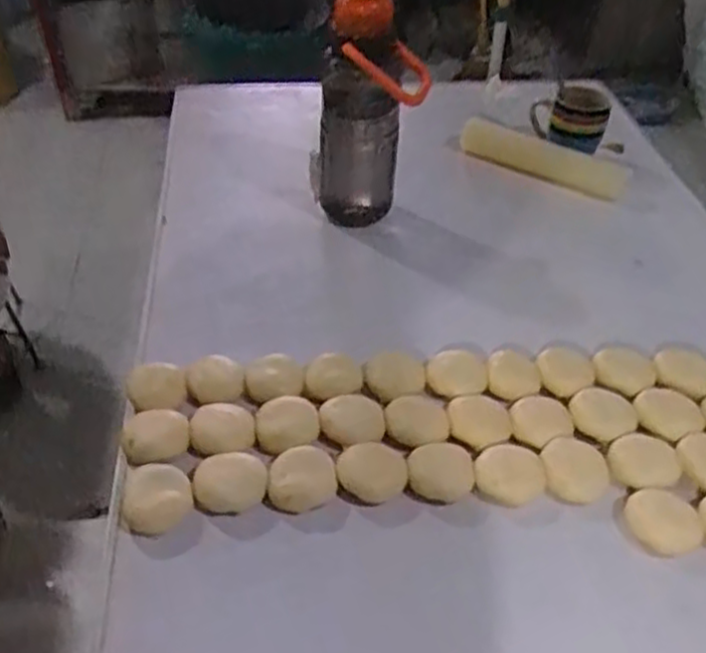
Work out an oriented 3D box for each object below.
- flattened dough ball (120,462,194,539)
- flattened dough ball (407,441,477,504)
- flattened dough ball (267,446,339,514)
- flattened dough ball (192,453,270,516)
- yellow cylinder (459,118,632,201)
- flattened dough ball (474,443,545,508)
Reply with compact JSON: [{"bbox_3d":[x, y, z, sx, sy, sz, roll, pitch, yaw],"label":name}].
[{"bbox_3d":[-0.171,0.152,0.661,0.058,0.026,0.059,4,41,-3],"label":"flattened dough ball"},{"bbox_3d":[0.082,0.139,0.705,0.060,0.020,0.058,4,41,-3],"label":"flattened dough ball"},{"bbox_3d":[-0.046,0.140,0.683,0.060,0.033,0.053,-3,43,-5],"label":"flattened dough ball"},{"bbox_3d":[-0.112,0.142,0.685,0.065,0.031,0.048,-3,43,-4],"label":"flattened dough ball"},{"bbox_3d":[0.302,-0.264,1.185,0.268,0.054,0.050,17,45,16],"label":"yellow cylinder"},{"bbox_3d":[0.148,0.141,0.713,0.063,0.014,0.066,4,41,-3],"label":"flattened dough ball"}]

